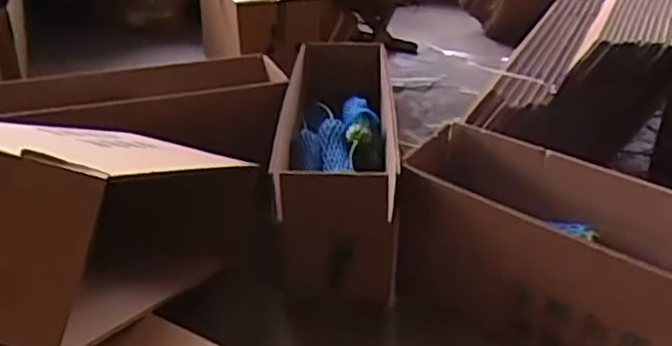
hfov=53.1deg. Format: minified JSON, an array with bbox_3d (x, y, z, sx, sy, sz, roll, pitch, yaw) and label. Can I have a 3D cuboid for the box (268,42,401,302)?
[{"bbox_3d":[0.002,-0.031,1.096,0.165,0.203,0.452,2,29,1],"label":"box"}]

